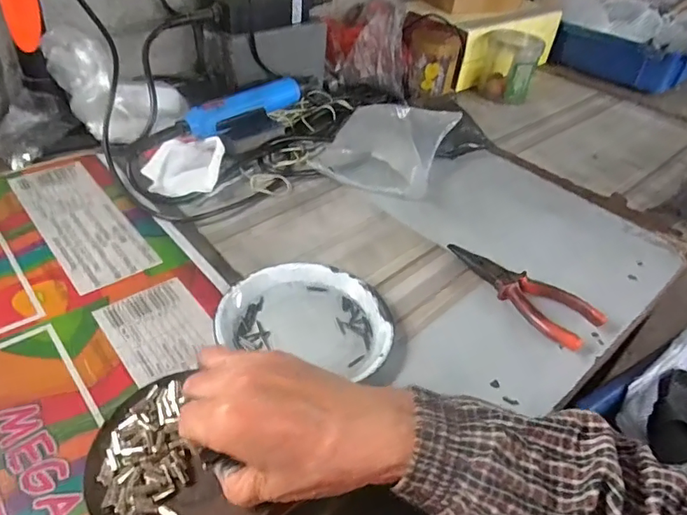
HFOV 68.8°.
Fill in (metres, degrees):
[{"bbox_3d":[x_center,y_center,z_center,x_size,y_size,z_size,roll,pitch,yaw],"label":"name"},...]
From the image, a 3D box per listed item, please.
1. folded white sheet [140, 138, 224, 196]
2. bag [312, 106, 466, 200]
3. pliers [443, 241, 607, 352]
[{"bbox_3d":[-0.171,-0.098,0.538,0.078,0.008,0.069,-1,67,-2],"label":"folded white sheet"},{"bbox_3d":[0.053,-0.136,0.604,0.128,0.048,0.157,22,42,17],"label":"bag"},{"bbox_3d":[0.154,0.026,0.449,0.047,0.020,0.144,-26,50,-33],"label":"pliers"}]

